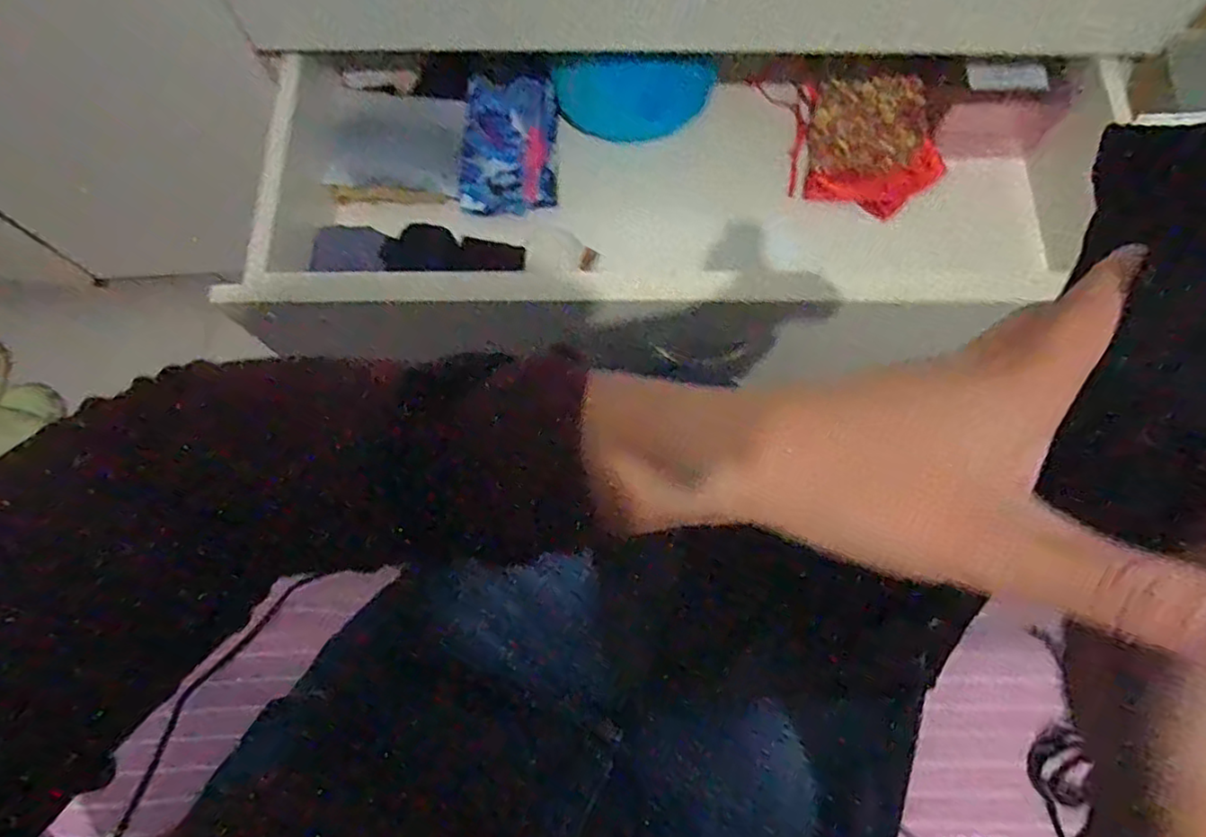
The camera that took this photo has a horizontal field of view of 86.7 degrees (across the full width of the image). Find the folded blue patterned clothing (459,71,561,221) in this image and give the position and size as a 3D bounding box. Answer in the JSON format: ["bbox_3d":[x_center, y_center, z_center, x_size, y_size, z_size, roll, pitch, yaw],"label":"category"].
[{"bbox_3d":[-0.113,-0.327,0.764,0.110,0.039,0.161,0,73,0],"label":"folded blue patterned clothing"}]

